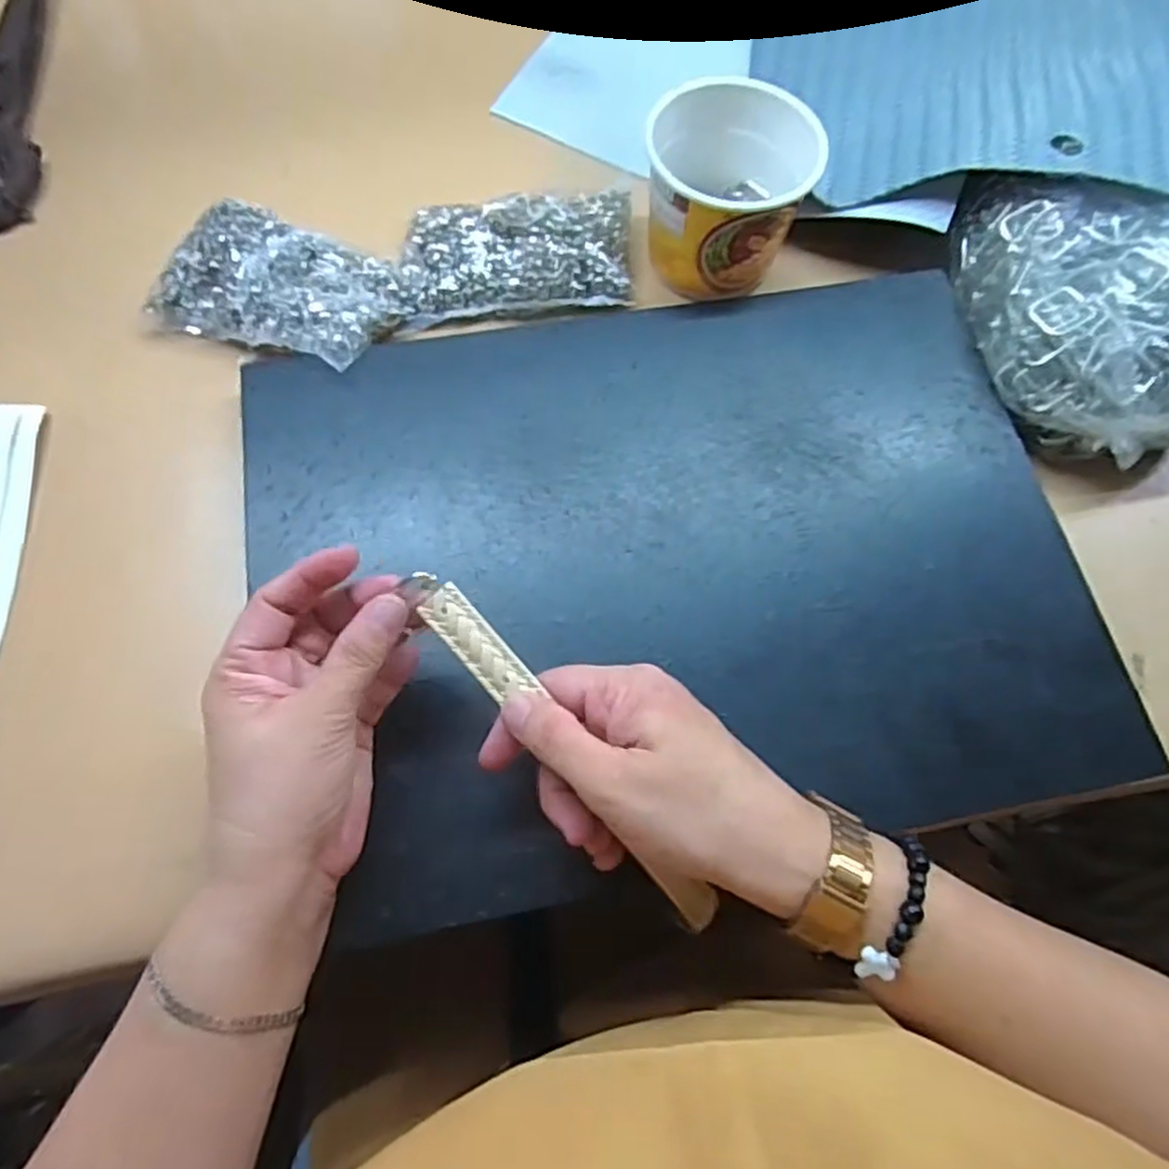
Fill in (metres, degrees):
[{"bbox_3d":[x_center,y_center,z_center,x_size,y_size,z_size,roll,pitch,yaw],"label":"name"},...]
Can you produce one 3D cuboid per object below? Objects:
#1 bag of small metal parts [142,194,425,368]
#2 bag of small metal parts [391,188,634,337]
[{"bbox_3d":[-0.172,-0.170,0.420,0.131,0.029,0.080,21,71,6],"label":"bag of small metal parts"},{"bbox_3d":[-0.040,-0.197,0.438,0.137,0.017,0.076,-5,71,-3],"label":"bag of small metal parts"}]

